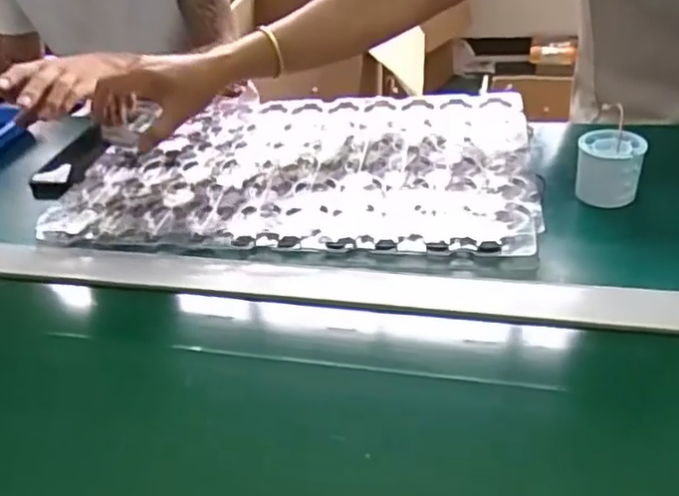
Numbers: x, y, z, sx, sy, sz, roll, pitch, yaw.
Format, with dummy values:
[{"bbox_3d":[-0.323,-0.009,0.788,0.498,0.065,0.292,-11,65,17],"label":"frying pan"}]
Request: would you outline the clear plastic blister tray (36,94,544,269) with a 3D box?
[{"bbox_3d":[-0.036,-0.087,0.677,0.448,0.024,0.286,1,36,11],"label":"clear plastic blister tray"}]

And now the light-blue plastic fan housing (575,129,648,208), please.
[{"bbox_3d":[0.243,-0.072,0.588,0.053,0.053,0.045,10,39,22],"label":"light-blue plastic fan housing"}]

